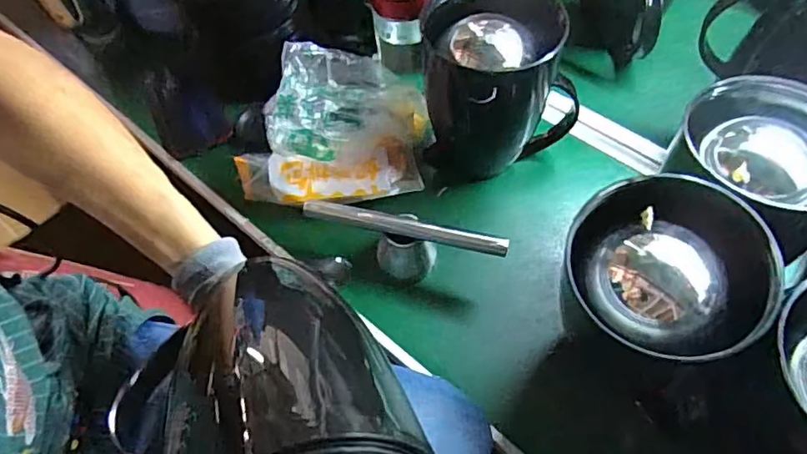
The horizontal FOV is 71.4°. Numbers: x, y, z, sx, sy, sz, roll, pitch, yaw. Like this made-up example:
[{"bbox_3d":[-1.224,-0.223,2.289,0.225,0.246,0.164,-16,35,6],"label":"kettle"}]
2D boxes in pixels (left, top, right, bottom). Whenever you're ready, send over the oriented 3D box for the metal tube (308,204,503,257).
[{"bbox_3d":[-0.001,0.000,0.537,0.199,0.016,0.016,13,60,12],"label":"metal tube"}]

